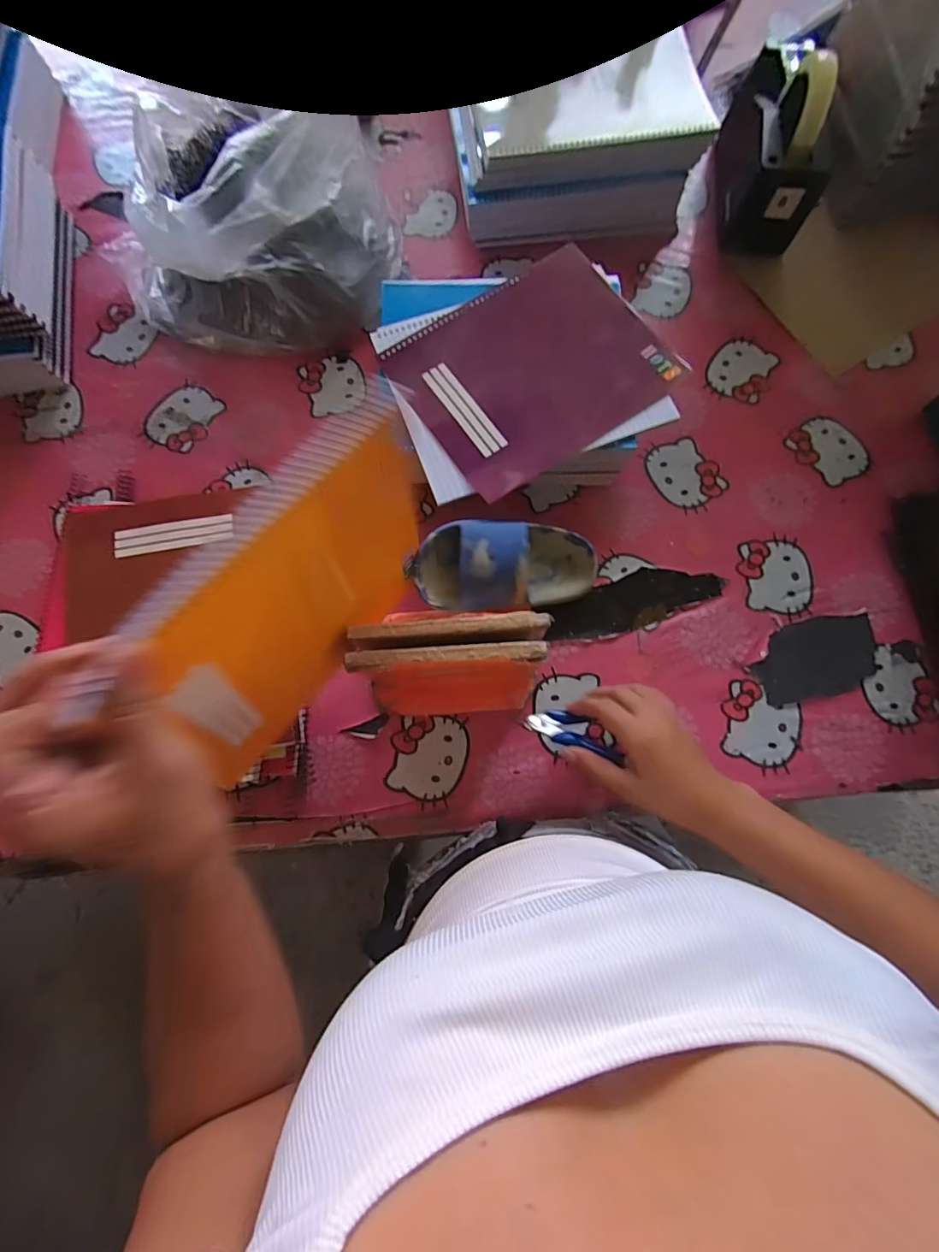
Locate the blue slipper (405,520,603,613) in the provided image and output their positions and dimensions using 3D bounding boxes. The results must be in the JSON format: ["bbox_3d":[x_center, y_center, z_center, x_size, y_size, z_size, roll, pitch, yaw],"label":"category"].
[{"bbox_3d":[0.038,-0.056,0.442,0.177,0.062,0.080,-3,76,-17],"label":"blue slipper"}]

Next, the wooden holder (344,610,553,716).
[{"bbox_3d":[-0.018,0.037,0.414,0.164,0.113,0.071,-4,77,-1],"label":"wooden holder"}]

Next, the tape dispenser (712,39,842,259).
[{"bbox_3d":[0.345,-0.546,0.541,0.073,0.125,0.199,6,77,2],"label":"tape dispenser"}]

